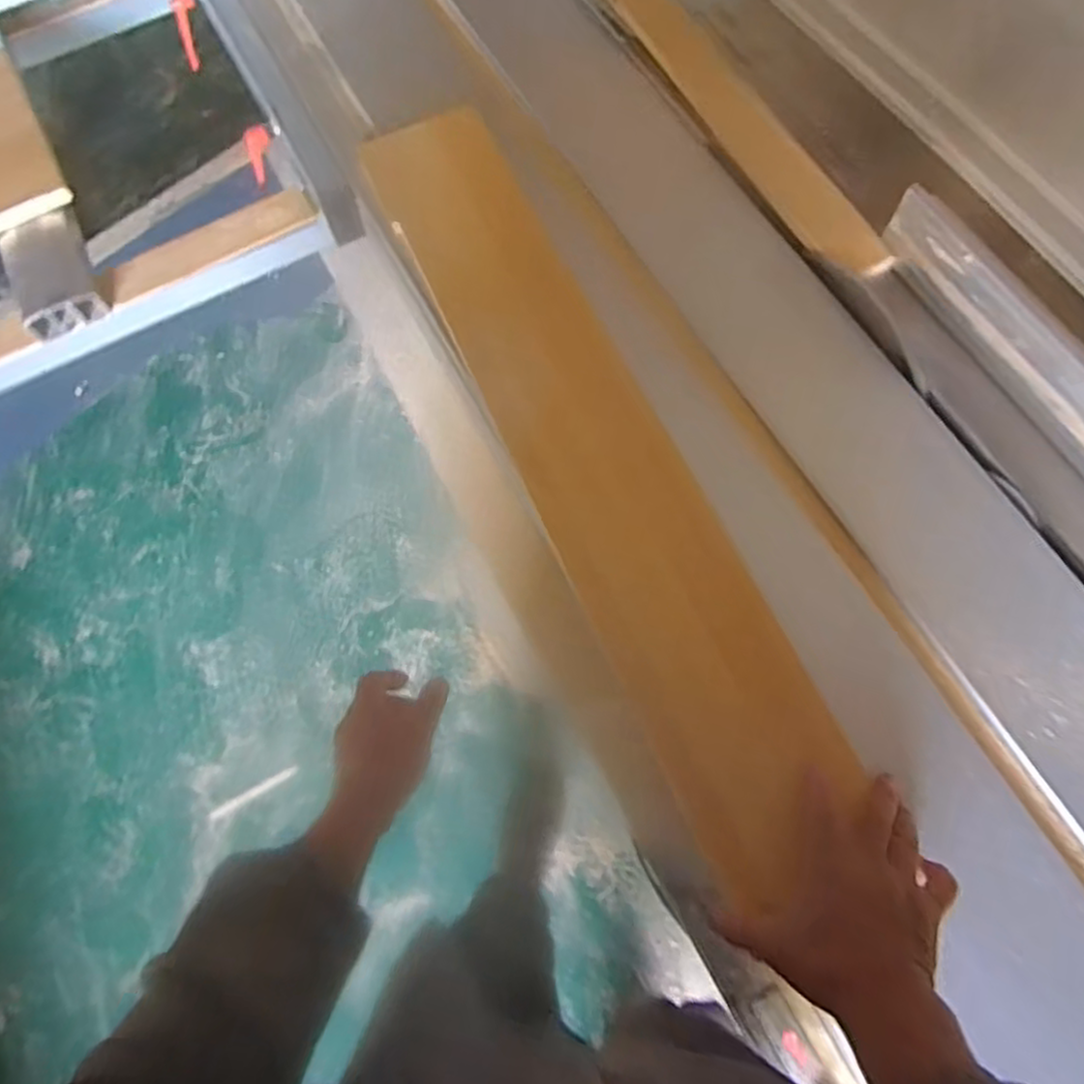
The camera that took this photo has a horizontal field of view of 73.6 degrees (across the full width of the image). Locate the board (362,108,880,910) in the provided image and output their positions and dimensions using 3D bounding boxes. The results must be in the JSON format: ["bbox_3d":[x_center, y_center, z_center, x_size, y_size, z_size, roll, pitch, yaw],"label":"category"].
[{"bbox_3d":[0.023,-0.114,0.672,0.139,0.047,0.806,-24,72,-4],"label":"board"}]

